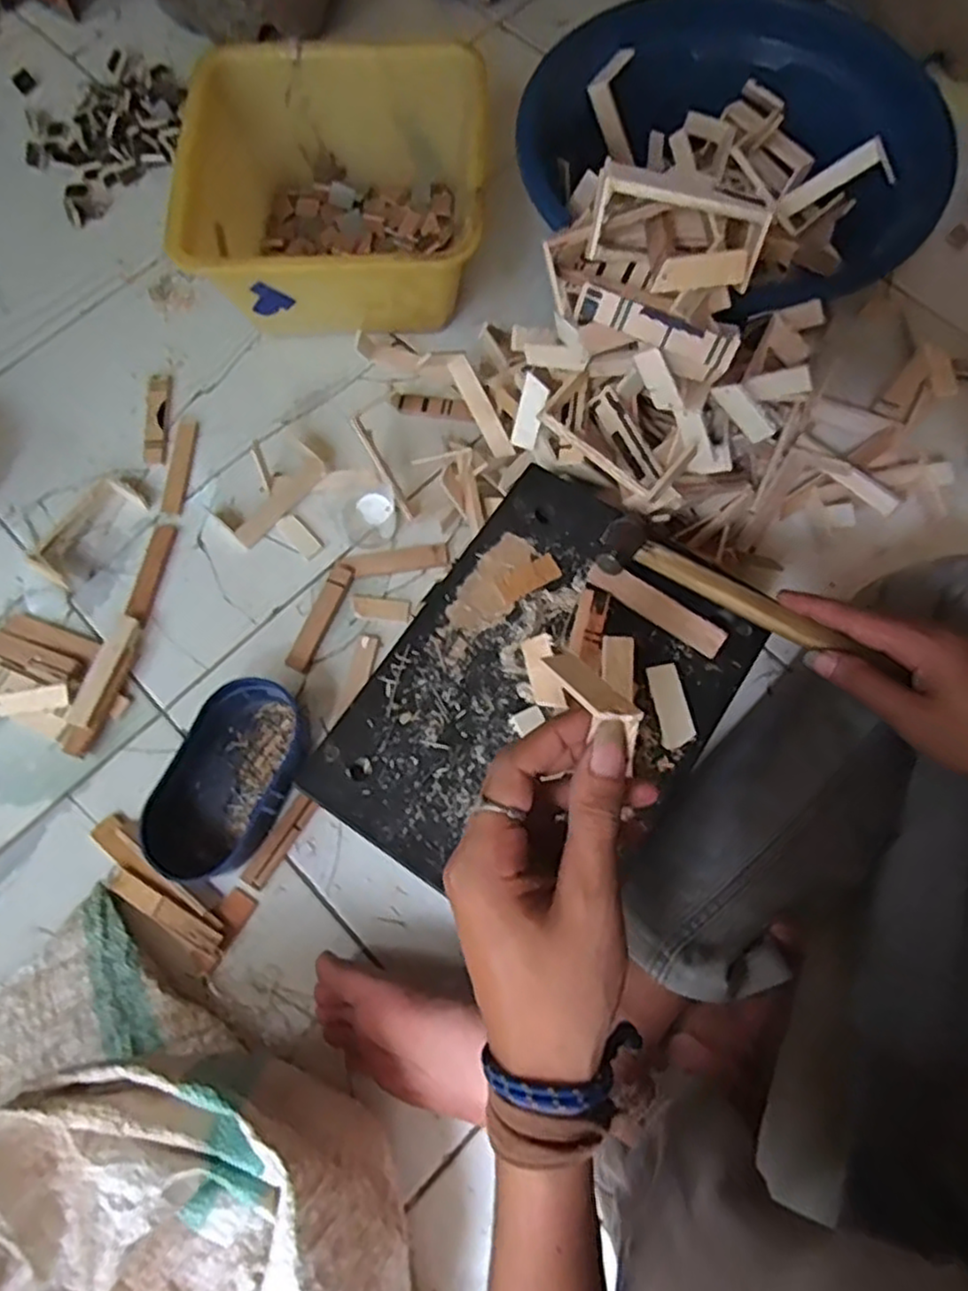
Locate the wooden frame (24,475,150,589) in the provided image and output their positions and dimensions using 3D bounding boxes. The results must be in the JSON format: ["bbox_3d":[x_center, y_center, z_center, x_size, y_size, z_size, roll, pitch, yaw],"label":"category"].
[{"bbox_3d":[-0.357,-0.105,0.638,0.047,0.021,0.107,32,75,11],"label":"wooden frame"}]

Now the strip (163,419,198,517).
[{"bbox_3d":[-0.285,-0.169,0.667,0.018,0.007,0.101,2,72,1],"label":"strip"}]

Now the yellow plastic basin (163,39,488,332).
[{"bbox_3d":[-0.136,-0.422,0.682,0.268,0.123,0.244,1,72,1],"label":"yellow plastic basin"}]

